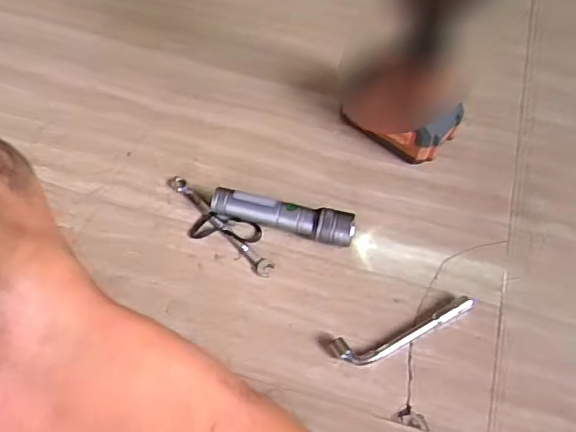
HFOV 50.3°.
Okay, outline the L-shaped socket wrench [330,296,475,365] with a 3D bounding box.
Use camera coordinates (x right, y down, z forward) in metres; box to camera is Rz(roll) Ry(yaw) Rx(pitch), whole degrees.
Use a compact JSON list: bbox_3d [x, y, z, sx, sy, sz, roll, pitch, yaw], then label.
[{"bbox_3d":[0.113,0.110,0.584,0.142,0.017,0.029,-15,58,-12],"label":"L-shaped socket wrench"}]

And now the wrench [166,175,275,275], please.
[{"bbox_3d":[-0.074,0.008,0.656,0.160,0.006,0.020,40,64,22],"label":"wrench"}]

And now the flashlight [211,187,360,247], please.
[{"bbox_3d":[-0.006,0.001,0.641,0.150,0.038,0.029,16,57,8],"label":"flashlight"}]

